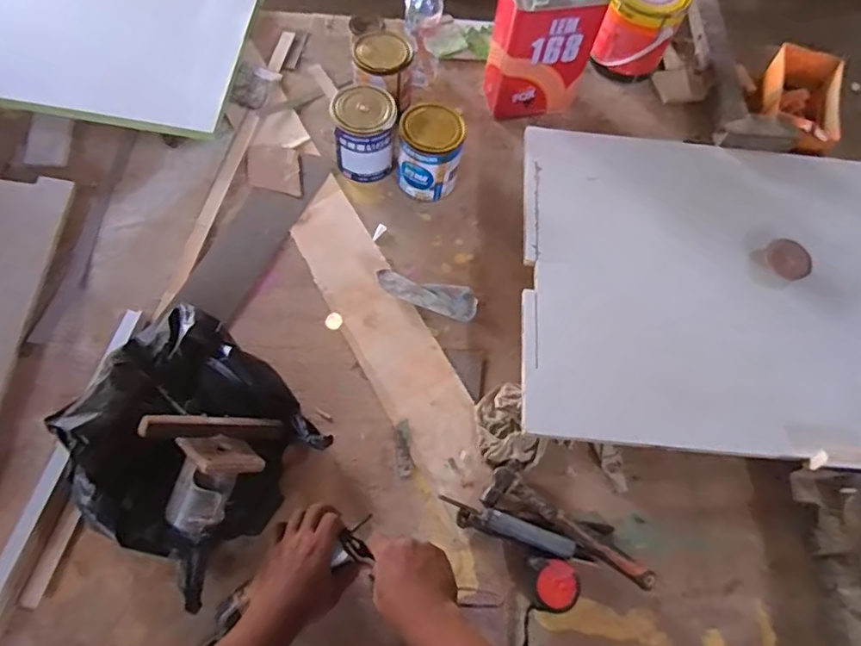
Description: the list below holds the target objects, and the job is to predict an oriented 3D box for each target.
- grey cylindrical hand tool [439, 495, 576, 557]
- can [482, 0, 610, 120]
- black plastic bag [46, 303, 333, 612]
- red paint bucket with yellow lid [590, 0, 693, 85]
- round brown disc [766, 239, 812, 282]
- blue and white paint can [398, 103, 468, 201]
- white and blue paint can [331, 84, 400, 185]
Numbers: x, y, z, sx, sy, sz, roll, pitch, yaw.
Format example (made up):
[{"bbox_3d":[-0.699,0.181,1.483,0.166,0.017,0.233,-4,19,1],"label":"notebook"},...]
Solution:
[{"bbox_3d":[0.105,0.277,0.773,0.187,0.024,0.025,19,64,6],"label":"grey cylindrical hand tool"},{"bbox_3d":[0.203,-0.507,1.025,0.184,0.245,0.091,-7,65,-7],"label":"can"},{"bbox_3d":[-0.336,0.141,0.746,0.326,0.112,0.280,34,67,13],"label":"black plastic bag"},{"bbox_3d":[0.415,-0.590,1.125,0.143,0.179,0.141,1,64,-3],"label":"red paint bucket with yellow lid"},{"bbox_3d":[0.590,-0.105,0.923,0.071,0.010,0.072,1,62,-2],"label":"round brown disc"},{"bbox_3d":[-0.002,-0.289,0.971,0.110,0.140,0.092,7,64,0],"label":"blue and white paint can"},{"bbox_3d":[-0.116,-0.334,0.986,0.110,0.132,0.104,1,64,-3],"label":"white and blue paint can"}]

